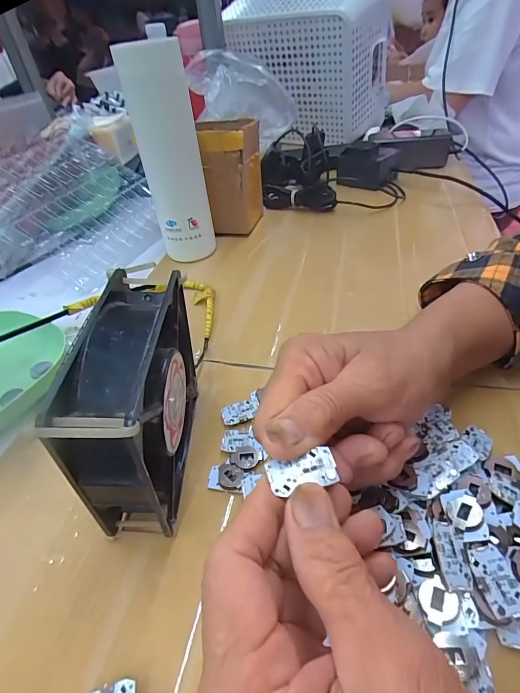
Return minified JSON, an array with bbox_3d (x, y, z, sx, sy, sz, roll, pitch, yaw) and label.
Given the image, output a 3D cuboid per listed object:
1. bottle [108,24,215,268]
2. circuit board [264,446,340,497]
[{"bbox_3d":[-0.095,-0.195,0.407,0.064,0.221,0.061,-12,43,-4],"label":"bottle"},{"bbox_3d":[0.018,0.053,0.161,0.029,0.004,0.015,-11,42,-5],"label":"circuit board"}]

